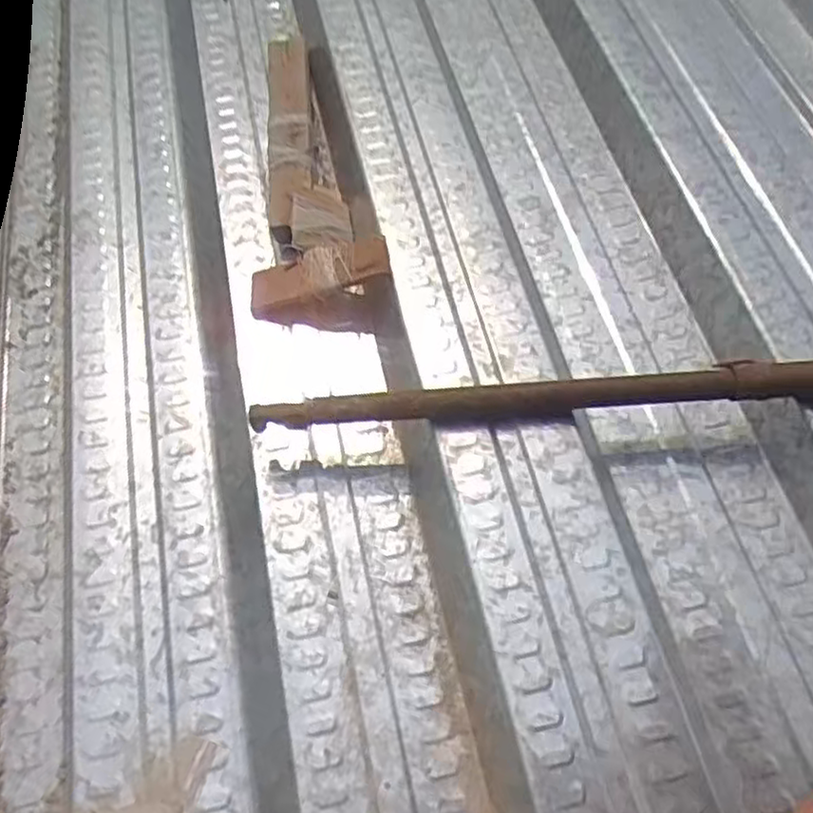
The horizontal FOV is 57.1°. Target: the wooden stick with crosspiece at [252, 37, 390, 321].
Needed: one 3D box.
[{"bbox_3d":[-0.119,-0.304,0.883,0.147,0.055,0.443,-8,61,-1],"label":"wooden stick with crosspiece"}]

